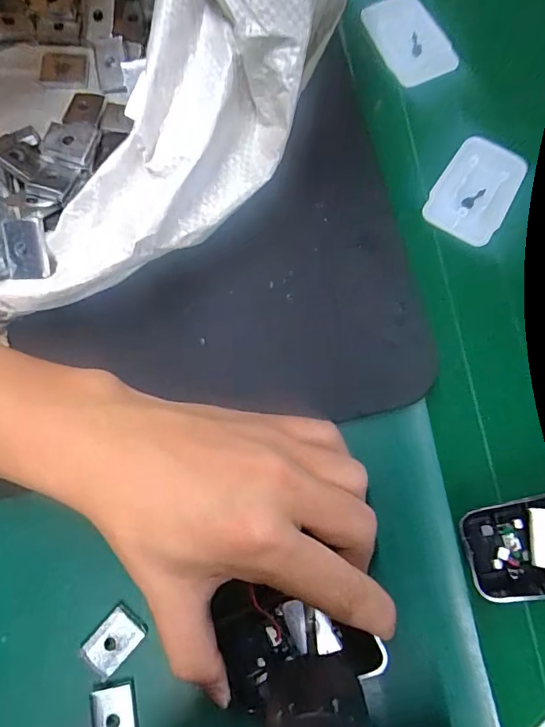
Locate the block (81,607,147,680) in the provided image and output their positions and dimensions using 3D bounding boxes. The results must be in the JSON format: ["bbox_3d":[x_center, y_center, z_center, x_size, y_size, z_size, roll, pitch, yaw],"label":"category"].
[{"bbox_3d":[-0.076,0.134,0.228,0.019,0.004,0.029,41,81,9],"label":"block"}]

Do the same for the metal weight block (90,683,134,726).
[{"bbox_3d":[-0.074,0.167,0.221,0.018,0.004,0.028,-12,77,-2],"label":"metal weight block"}]

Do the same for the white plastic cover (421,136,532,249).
[{"bbox_3d":[0.126,-0.108,0.293,0.045,0.008,0.067,27,79,7],"label":"white plastic cover"}]

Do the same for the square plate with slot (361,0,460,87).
[{"bbox_3d":[0.091,-0.219,0.319,0.043,0.005,0.067,-23,79,5],"label":"square plate with slot"}]

